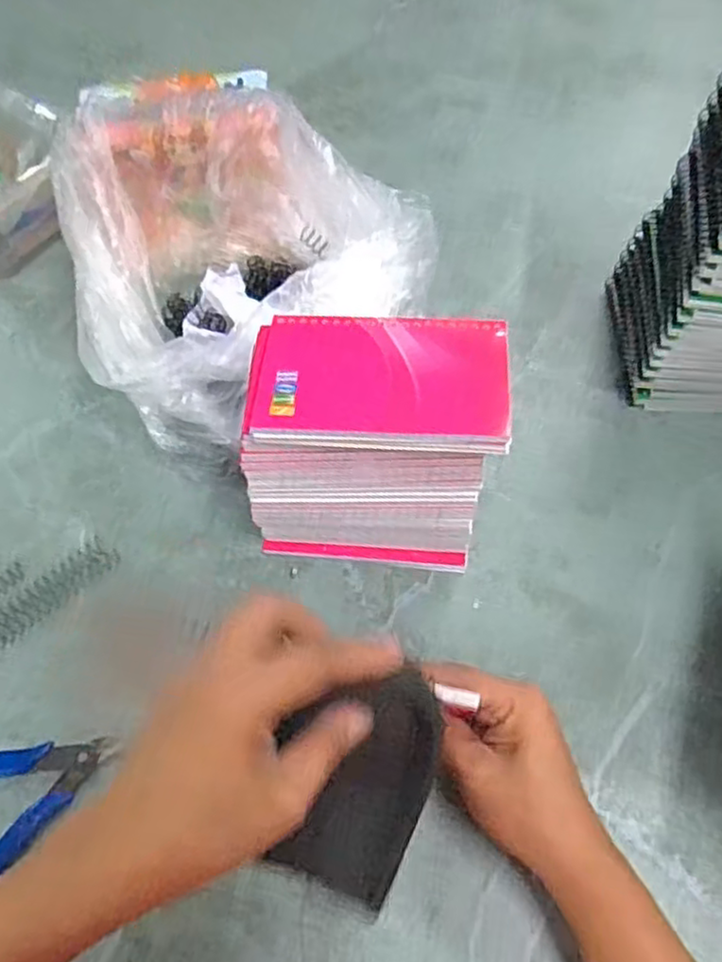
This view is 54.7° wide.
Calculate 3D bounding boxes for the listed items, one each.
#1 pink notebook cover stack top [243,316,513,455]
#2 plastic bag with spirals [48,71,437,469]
[{"bbox_3d":[0.010,-0.054,0.370,0.134,0.011,0.080,3,59,5],"label":"pink notebook cover stack top"},{"bbox_3d":[-0.102,-0.164,0.512,0.230,0.126,0.272,-31,61,-15],"label":"plastic bag with spirals"}]

